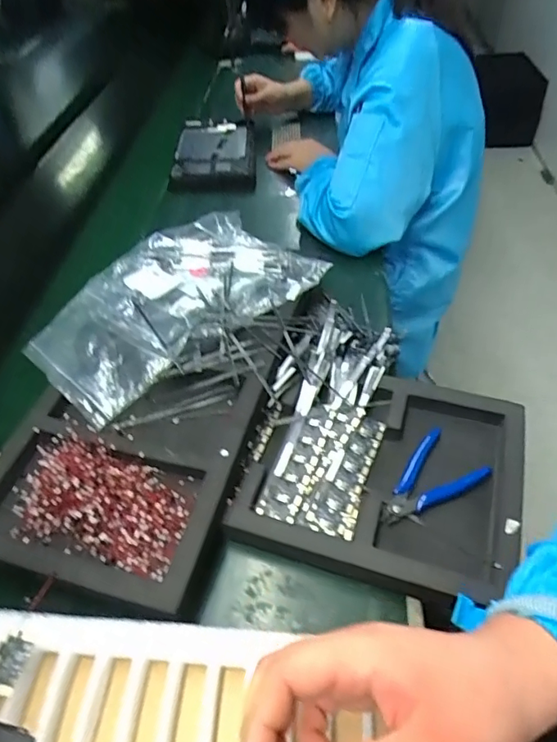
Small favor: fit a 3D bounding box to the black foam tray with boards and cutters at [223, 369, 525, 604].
[{"bbox_3d":[0.102,0.093,0.496,0.253,0.032,0.209,13,50,15],"label":"black foam tray with boards and cutters"}]

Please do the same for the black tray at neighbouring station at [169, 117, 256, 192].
[{"bbox_3d":[-0.118,-0.412,0.959,0.156,0.052,0.199,0,48,4],"label":"black tray at neighbouring station"}]

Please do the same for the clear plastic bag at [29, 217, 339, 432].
[{"bbox_3d":[-0.128,-0.081,0.628,0.334,0.059,0.232,-35,55,-25],"label":"clear plastic bag"}]

